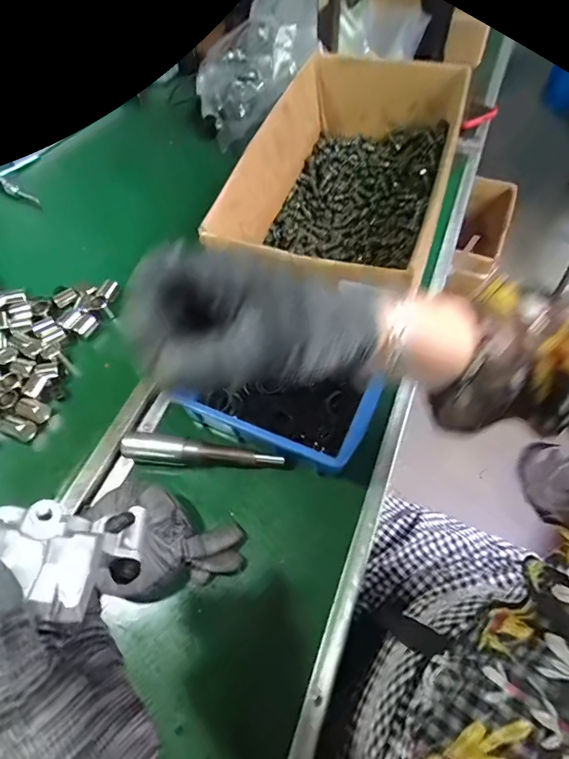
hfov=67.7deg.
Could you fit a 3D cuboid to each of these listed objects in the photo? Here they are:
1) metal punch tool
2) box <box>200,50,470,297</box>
[{"bbox_3d":[-0.088,0.082,0.448,0.167,0.020,0.029,7,60,8],"label":"metal punch tool"},{"bbox_3d":[0.085,-0.250,0.552,0.222,0.133,0.406,15,61,12],"label":"box"}]

